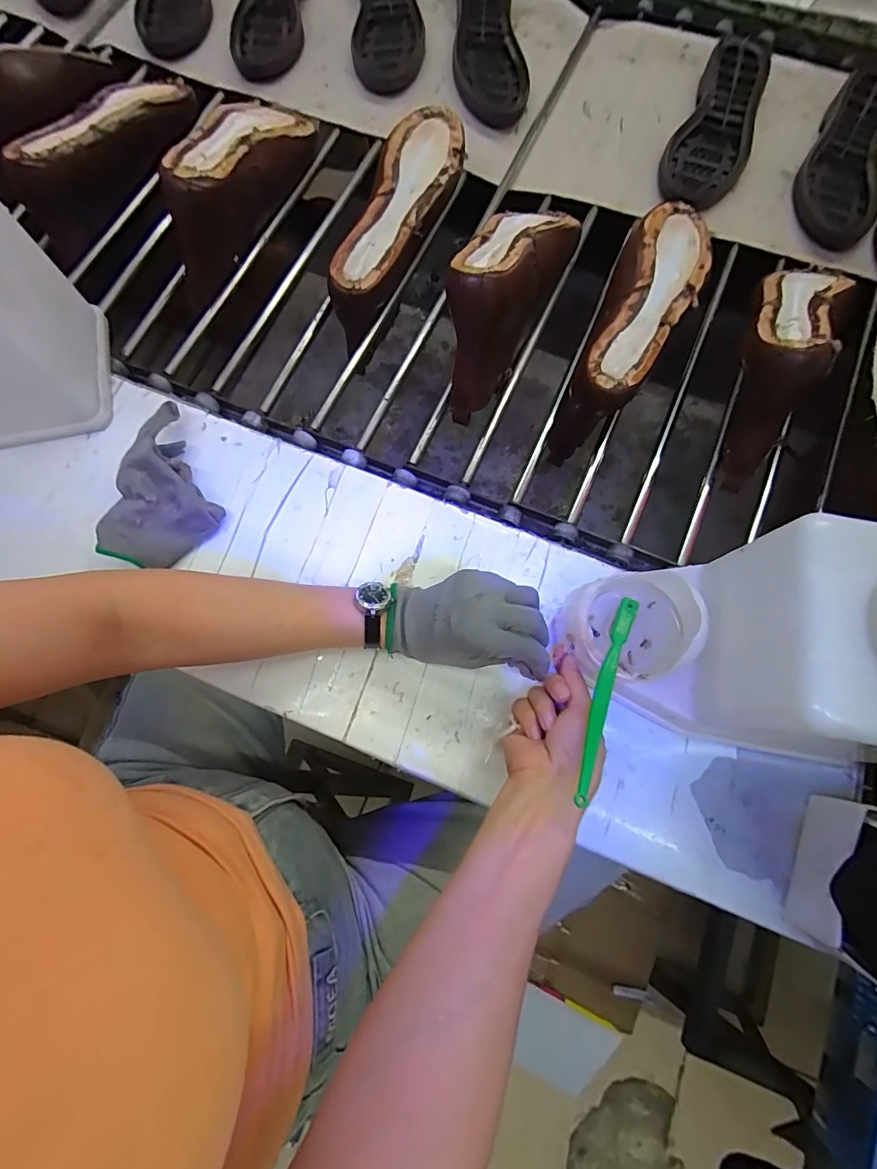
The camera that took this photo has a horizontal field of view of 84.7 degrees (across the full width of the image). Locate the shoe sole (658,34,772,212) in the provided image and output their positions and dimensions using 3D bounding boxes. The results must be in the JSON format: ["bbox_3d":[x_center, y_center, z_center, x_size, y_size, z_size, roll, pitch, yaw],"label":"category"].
[{"bbox_3d":[0.358,-0.585,0.607,0.093,0.029,0.258,25,77,6],"label":"shoe sole"}]

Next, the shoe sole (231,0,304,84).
[{"bbox_3d":[-0.224,-0.774,0.649,0.092,0.035,0.258,5,76,1],"label":"shoe sole"}]

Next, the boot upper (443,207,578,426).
[{"bbox_3d":[0.064,-0.305,0.490,0.081,0.113,0.251,26,77,6],"label":"boot upper"}]

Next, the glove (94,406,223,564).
[{"bbox_3d":[-0.256,-0.090,0.430,0.092,0.042,0.136,-22,77,-6],"label":"glove"}]

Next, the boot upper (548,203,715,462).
[{"bbox_3d":[0.208,-0.269,0.538,0.083,0.143,0.260,27,77,6],"label":"boot upper"}]

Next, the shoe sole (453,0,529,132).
[{"bbox_3d":[0.066,-0.740,0.651,0.090,0.021,0.289,-3,76,-1],"label":"shoe sole"}]

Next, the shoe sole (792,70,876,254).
[{"bbox_3d":[0.511,-0.534,0.596,0.092,0.029,0.261,22,77,5],"label":"shoe sole"}]

